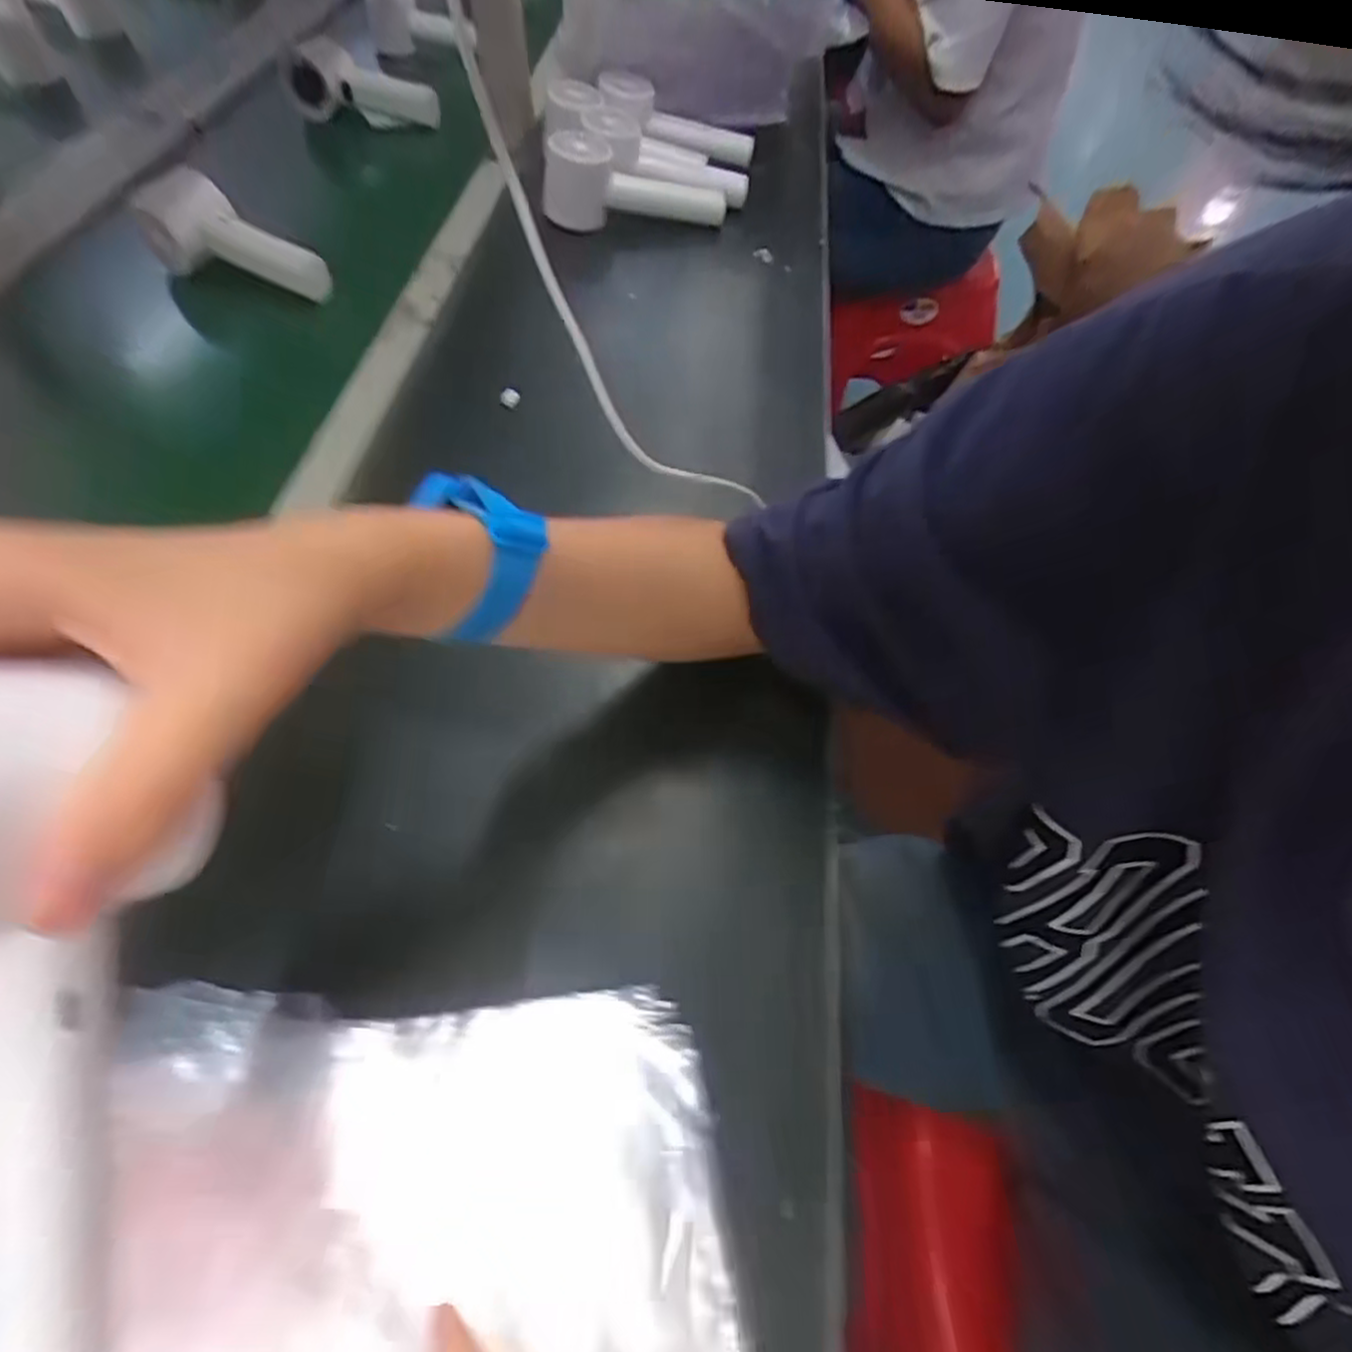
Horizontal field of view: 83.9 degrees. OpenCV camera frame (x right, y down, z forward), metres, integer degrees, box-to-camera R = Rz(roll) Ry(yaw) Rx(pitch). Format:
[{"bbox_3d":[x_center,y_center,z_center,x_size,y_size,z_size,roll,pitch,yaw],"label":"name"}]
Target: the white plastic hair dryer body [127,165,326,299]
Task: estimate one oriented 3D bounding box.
[{"bbox_3d":[-0.348,-0.343,0.586,0.163,0.068,0.048,25,60,15],"label":"white plastic hair dryer body"}]

